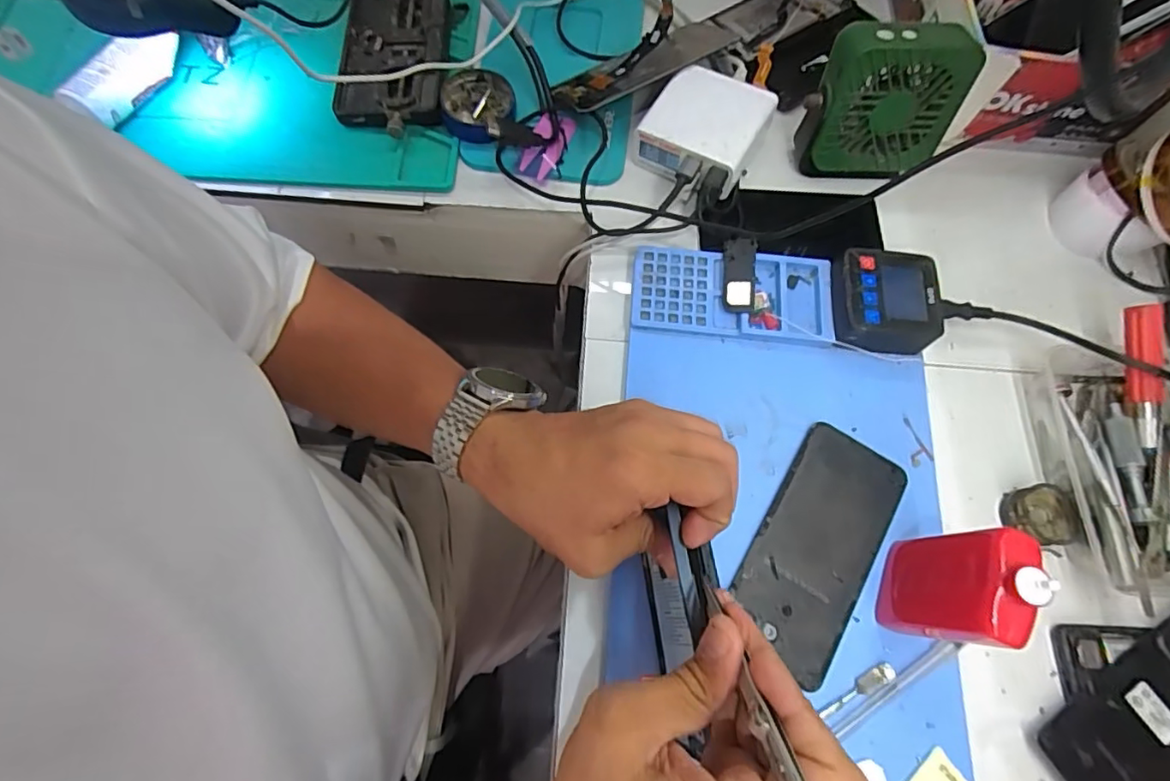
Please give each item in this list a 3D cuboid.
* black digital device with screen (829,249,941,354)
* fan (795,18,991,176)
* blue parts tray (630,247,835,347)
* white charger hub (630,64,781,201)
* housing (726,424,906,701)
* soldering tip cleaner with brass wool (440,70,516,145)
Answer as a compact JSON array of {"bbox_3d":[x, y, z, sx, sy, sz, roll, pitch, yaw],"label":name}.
[{"bbox_3d":[0.220,-0.067,0.415,0.075,0.026,0.070,4,70,-1],"label":"black digital device with screen"},{"bbox_3d":[0.226,-0.220,0.433,0.102,0.112,0.045,0,55,-1],"label":"fan"},{"bbox_3d":[0.111,-0.073,0.422,0.147,0.012,0.069,6,70,0],"label":"blue parts tray"},{"bbox_3d":[0.098,-0.214,0.465,0.088,0.058,0.091,27,71,7],"label":"white charger hub"},{"bbox_3d":[0.156,0.099,0.369,0.074,0.008,0.150,32,72,9],"label":"housing"},{"bbox_3d":[-0.088,-0.235,0.466,0.060,0.018,0.058,-10,71,-6],"label":"soldering tip cleaner with brass wool"}]

